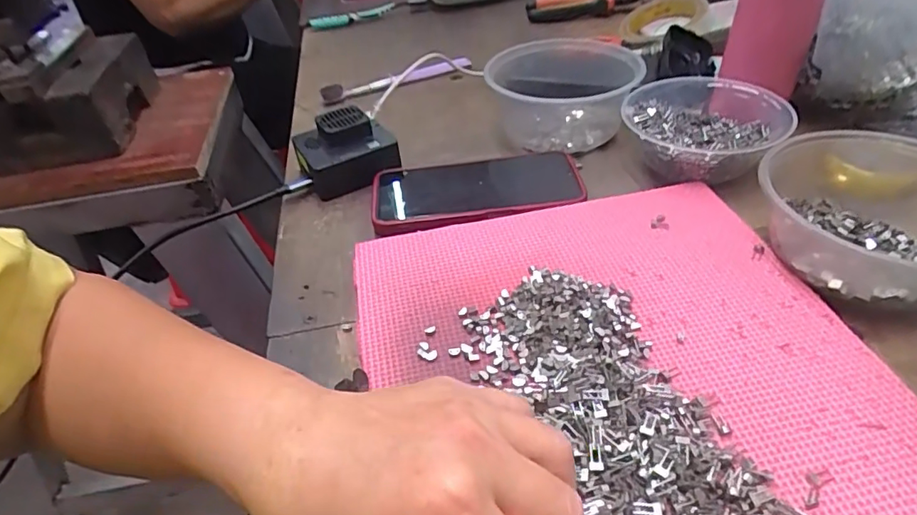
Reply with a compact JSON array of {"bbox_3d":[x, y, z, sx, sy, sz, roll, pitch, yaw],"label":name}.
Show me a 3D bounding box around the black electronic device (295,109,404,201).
[{"bbox_3d":[-0.099,-0.095,0.482,0.078,0.048,0.071,-22,43,-18],"label":"black electronic device"}]

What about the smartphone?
[{"bbox_3d":[0.014,-0.056,0.445,0.168,0.015,0.089,-10,40,-5],"label":"smartphone"}]

